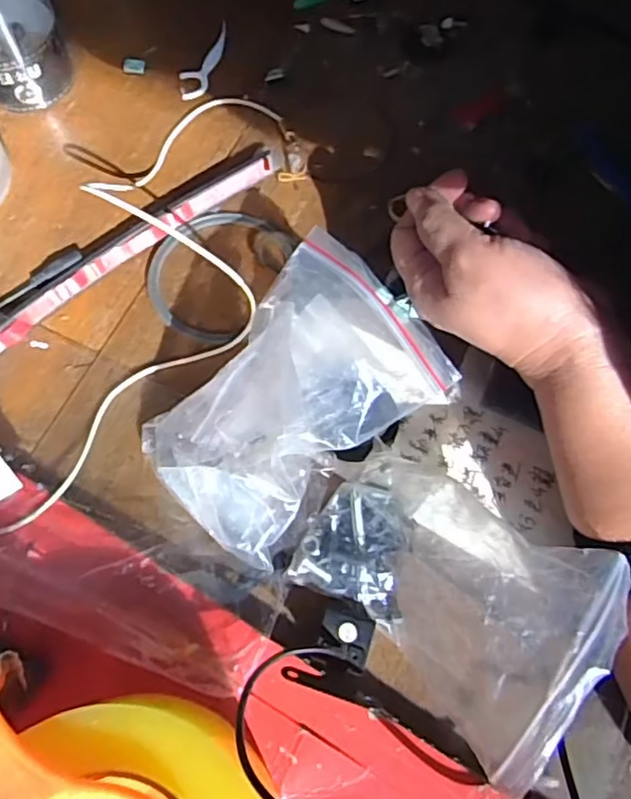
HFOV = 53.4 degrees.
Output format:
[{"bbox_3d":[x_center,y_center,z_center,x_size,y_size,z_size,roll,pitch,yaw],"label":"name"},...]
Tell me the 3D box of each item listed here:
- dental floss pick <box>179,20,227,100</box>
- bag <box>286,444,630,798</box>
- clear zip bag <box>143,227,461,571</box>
[{"bbox_3d":[-0.076,-0.235,0.432,0.021,0.004,0.075,11,67,9],"label":"dental floss pick"},{"bbox_3d":[0.053,0.072,0.261,0.127,0.057,0.089,40,74,17],"label":"bag"},{"bbox_3d":[-0.015,0.001,0.302,0.130,0.055,0.103,-36,70,-13],"label":"clear zip bag"}]

